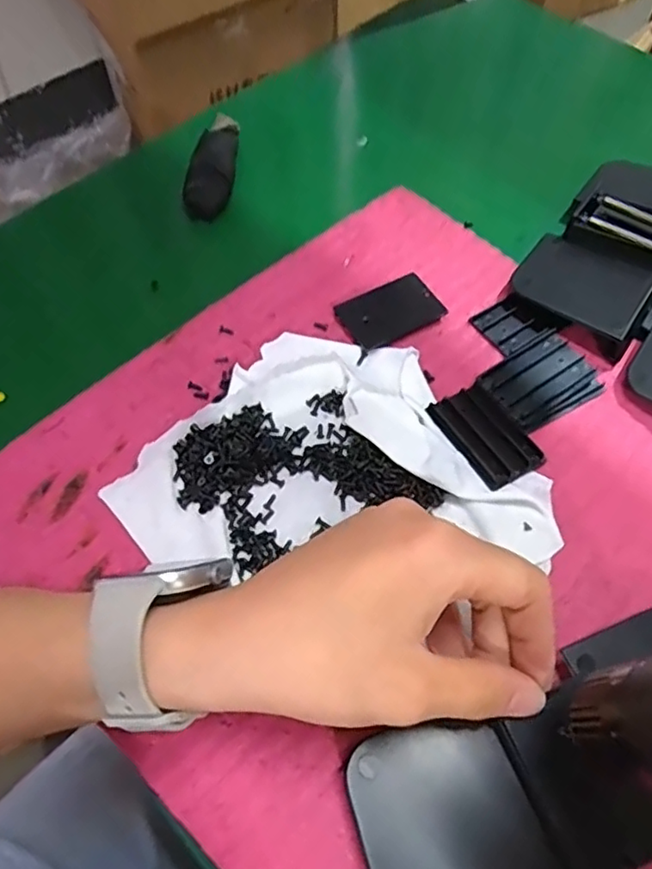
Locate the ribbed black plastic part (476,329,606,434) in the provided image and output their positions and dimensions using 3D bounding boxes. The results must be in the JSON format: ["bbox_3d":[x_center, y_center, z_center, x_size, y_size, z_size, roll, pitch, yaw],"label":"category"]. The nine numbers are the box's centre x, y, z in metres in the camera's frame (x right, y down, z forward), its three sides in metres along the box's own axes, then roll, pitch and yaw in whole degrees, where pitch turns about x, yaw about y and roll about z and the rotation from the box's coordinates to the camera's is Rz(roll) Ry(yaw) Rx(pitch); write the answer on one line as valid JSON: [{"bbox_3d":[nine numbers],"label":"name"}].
[{"bbox_3d":[0.113,-0.027,0.323,0.054,0.007,0.042,-31,65,-15],"label":"ribbed black plastic part"}]

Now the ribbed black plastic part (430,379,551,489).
[{"bbox_3d":[0.080,0.000,0.310,0.036,0.005,0.054,-28,65,-14],"label":"ribbed black plastic part"}]

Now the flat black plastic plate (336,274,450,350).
[{"bbox_3d":[0.037,-0.070,0.352,0.055,0.006,0.035,-28,65,-14],"label":"flat black plastic plate"}]

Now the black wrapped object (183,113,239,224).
[{"bbox_3d":[-0.074,-0.184,0.418,0.028,0.016,0.096,6,62,4],"label":"black wrapped object"}]

